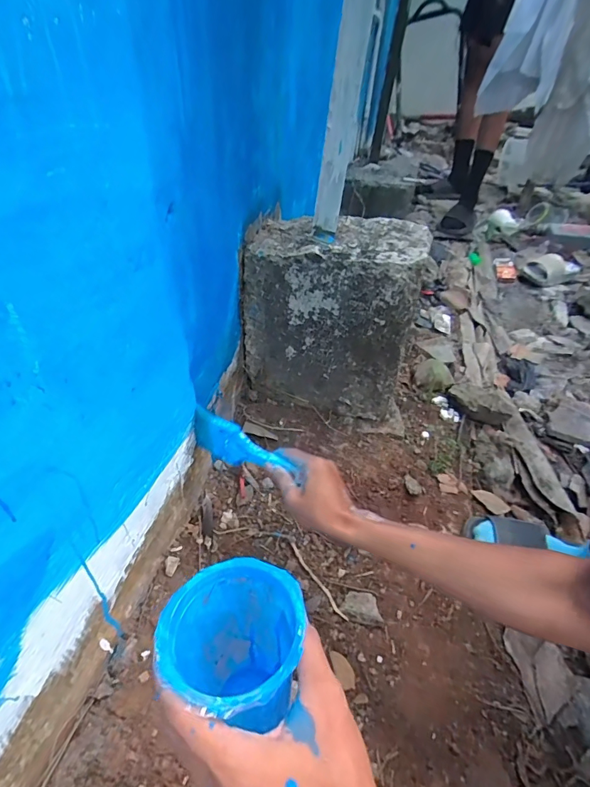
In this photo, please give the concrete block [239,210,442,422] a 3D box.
[{"bbox_3d":[0.066,-0.140,0.765,0.286,0.305,0.192,14,42,12],"label":"concrete block"}]

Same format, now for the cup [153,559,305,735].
[{"bbox_3d":[-0.044,0.191,0.300,0.086,0.133,0.089,2,41,-2],"label":"cup"}]

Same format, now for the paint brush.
[{"bbox_3d":[-0.075,0.073,0.564,0.186,0.065,0.021,18,41,31],"label":"paint brush"}]

